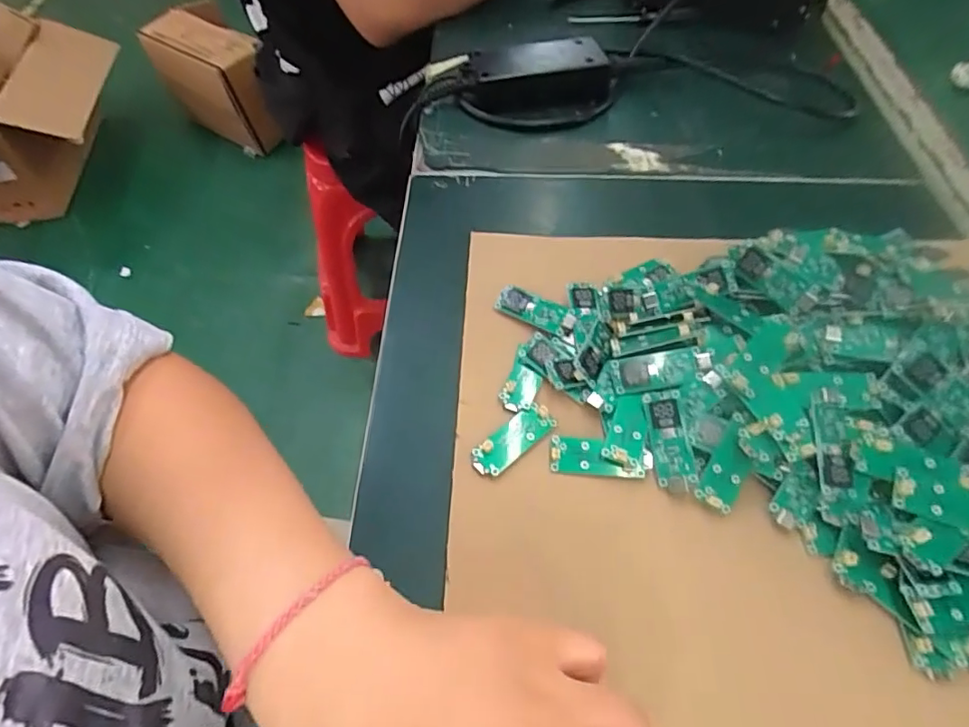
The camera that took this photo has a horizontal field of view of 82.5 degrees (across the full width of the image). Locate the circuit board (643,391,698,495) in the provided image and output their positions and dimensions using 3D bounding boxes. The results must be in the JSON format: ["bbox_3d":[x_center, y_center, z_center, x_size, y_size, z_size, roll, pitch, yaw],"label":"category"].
[{"bbox_3d":[0.095,0.040,0.284,0.018,0.004,0.052,-12,69,19],"label":"circuit board"}]

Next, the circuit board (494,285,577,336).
[{"bbox_3d":[0.031,-0.032,0.336,0.051,0.004,0.017,26,96,23],"label":"circuit board"}]

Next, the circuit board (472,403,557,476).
[{"bbox_3d":[0.016,0.040,0.294,0.051,0.004,0.018,-34,69,-25],"label":"circuit board"}]

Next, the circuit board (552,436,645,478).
[{"bbox_3d":[0.058,0.049,0.286,0.047,0.005,0.019,4,80,5],"label":"circuit board"}]

